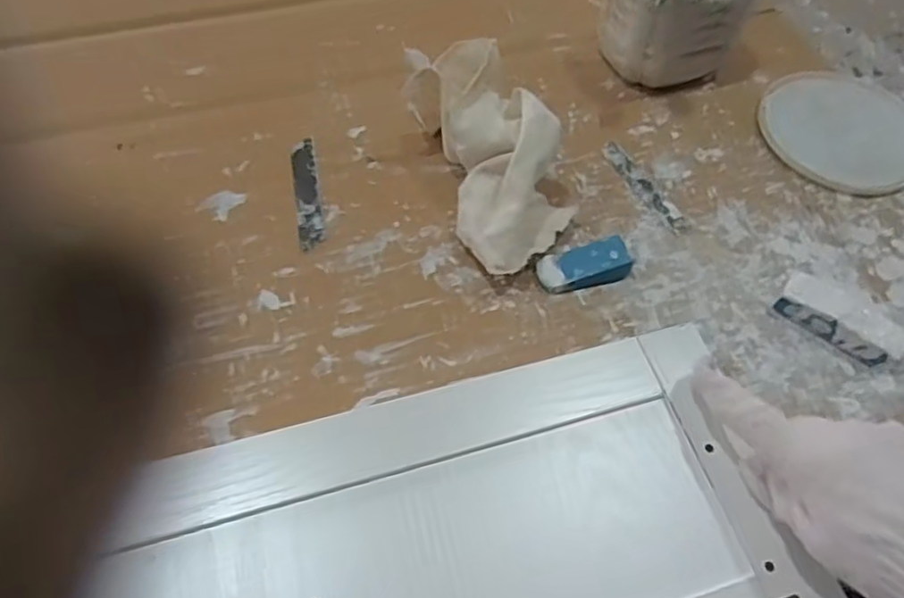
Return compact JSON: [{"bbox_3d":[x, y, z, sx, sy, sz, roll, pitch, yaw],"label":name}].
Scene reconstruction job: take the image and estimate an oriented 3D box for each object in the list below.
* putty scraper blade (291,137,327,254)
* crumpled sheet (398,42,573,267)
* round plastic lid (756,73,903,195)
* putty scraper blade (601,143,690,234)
[{"bbox_3d":[-0.100,-0.075,0.445,0.017,0.004,0.096,-8,60,-10],"label":"putty scraper blade"},{"bbox_3d":[0.024,-0.101,0.432,0.075,0.071,0.168,-19,62,-15],"label":"crumpled sheet"},{"bbox_3d":[0.313,-0.135,0.506,0.137,0.012,0.122,-11,60,-11],"label":"round plastic lid"},{"bbox_3d":[0.140,-0.083,0.468,0.016,0.004,0.092,-24,63,-18],"label":"putty scraper blade"}]

